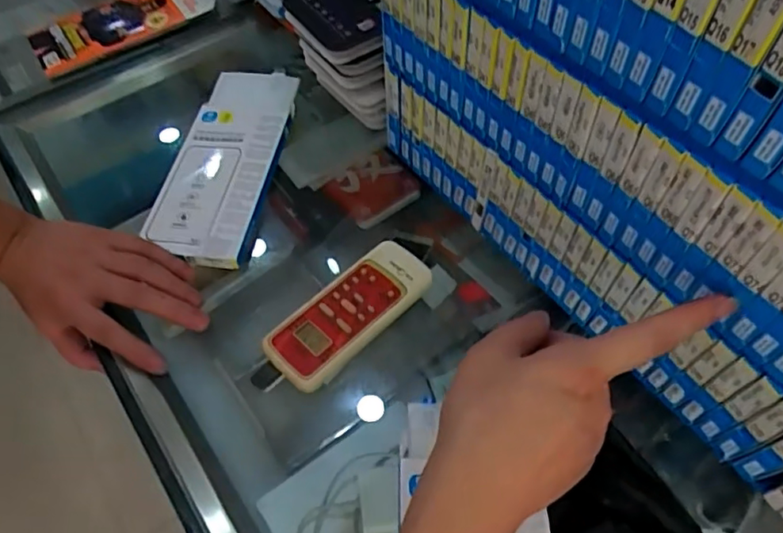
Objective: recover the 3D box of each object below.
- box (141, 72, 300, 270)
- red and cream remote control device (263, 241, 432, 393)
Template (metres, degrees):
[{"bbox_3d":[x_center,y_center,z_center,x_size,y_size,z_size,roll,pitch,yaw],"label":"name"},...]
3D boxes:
[{"bbox_3d":[-0.149,-0.099,0.531,0.091,0.013,0.228,6,55,7],"label":"box"},{"bbox_3d":[-0.028,0.033,0.433,0.137,0.020,0.052,-38,62,-22],"label":"red and cream remote control device"}]

